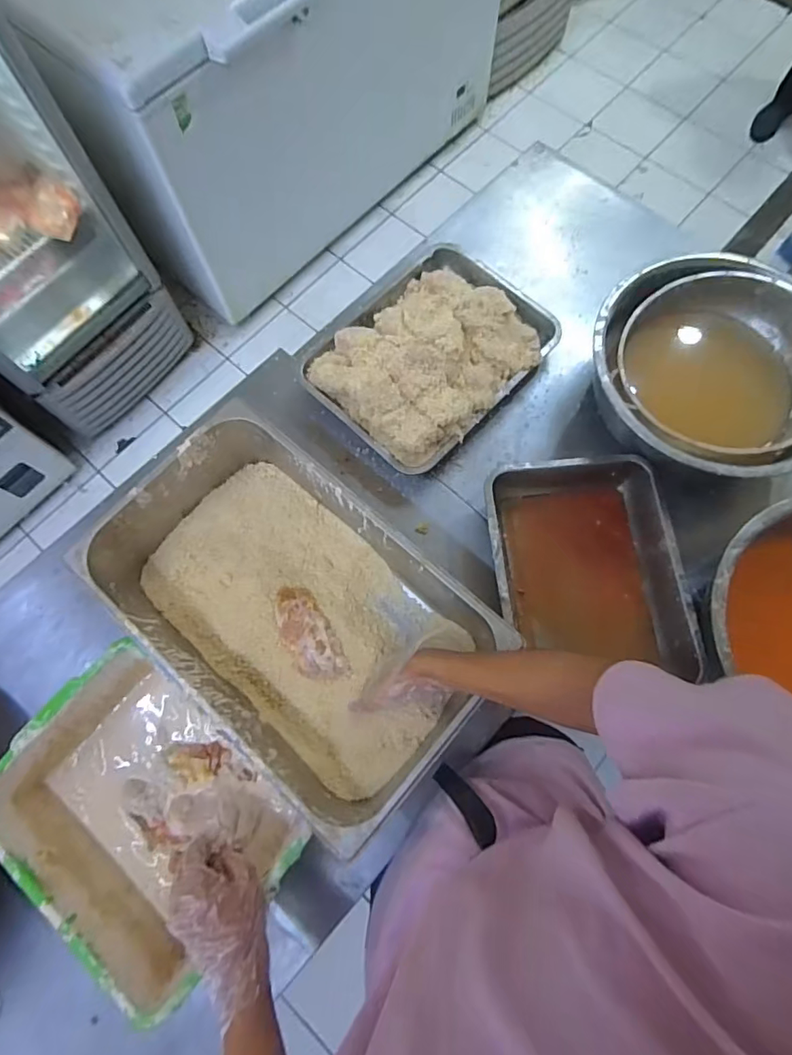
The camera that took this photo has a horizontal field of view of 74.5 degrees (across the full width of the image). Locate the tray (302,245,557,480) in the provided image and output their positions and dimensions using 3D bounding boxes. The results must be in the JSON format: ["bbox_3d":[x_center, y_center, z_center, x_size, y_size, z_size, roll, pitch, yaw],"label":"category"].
[{"bbox_3d":[0.055,-0.307,0.880,0.303,0.107,0.384,42,79,12],"label":"tray"}]

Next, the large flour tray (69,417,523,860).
[{"bbox_3d":[-0.124,0.125,0.719,0.562,0.148,0.325,36,78,11],"label":"large flour tray"}]

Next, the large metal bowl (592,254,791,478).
[{"bbox_3d":[0.494,-0.229,0.834,0.370,0.148,0.352,0,74,1],"label":"large metal bowl"}]

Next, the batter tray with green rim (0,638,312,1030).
[{"bbox_3d":[-0.309,0.355,0.662,0.350,0.121,0.259,36,78,11],"label":"batter tray with green rim"}]

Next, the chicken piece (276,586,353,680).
[{"bbox_3d":[-0.130,0.158,0.766,0.070,0.027,0.157,-31,76,-8],"label":"chicken piece"}]

